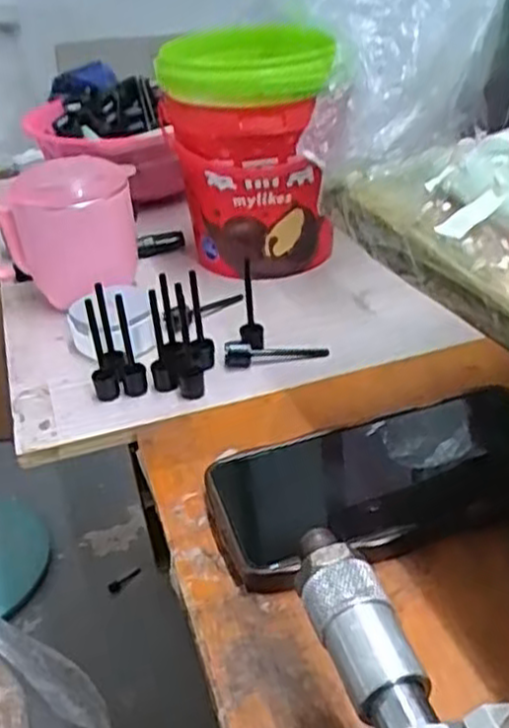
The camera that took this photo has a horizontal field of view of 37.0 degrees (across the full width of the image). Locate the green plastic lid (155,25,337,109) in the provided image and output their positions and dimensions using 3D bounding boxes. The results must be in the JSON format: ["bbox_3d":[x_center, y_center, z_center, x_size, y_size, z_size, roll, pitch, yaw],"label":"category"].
[{"bbox_3d":[-0.009,-0.206,0.524,0.120,0.033,0.110,-4,33,2],"label":"green plastic lid"}]

